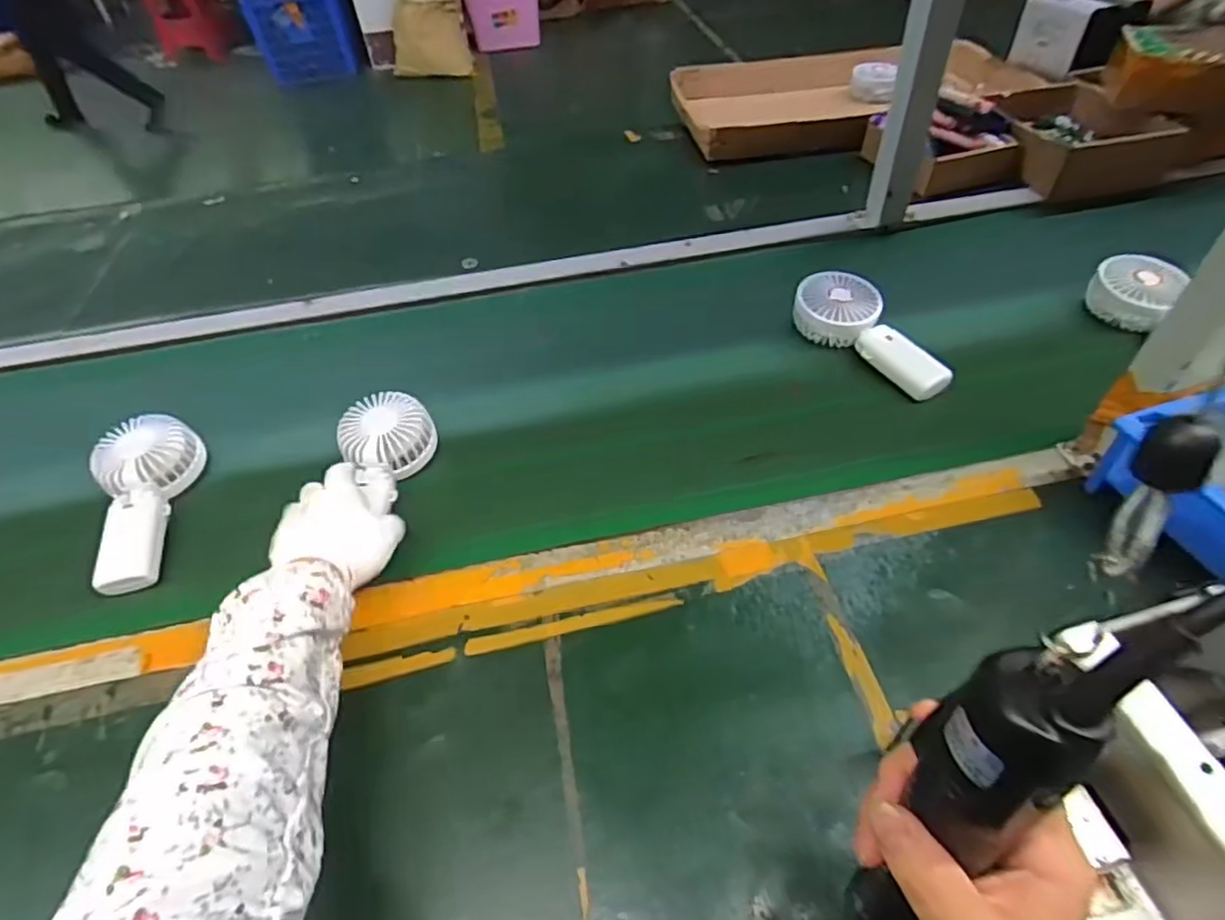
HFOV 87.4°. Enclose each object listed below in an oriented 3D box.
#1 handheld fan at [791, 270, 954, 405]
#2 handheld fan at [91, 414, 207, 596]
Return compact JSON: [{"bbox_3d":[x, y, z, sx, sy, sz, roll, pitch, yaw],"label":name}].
[{"bbox_3d":[0.280,-0.137,0.686,0.075,0.048,0.186,-32,54,-24],"label":"handheld fan"},{"bbox_3d":[-0.435,0.035,0.591,0.091,0.041,0.173,-20,52,-13],"label":"handheld fan"}]

